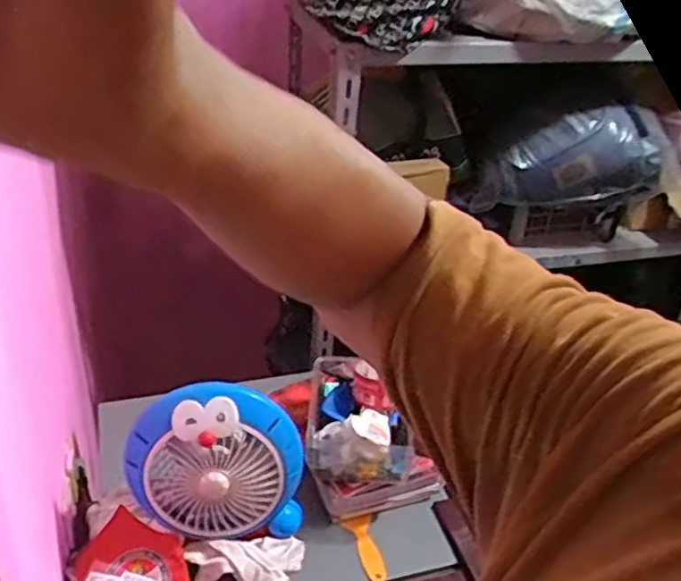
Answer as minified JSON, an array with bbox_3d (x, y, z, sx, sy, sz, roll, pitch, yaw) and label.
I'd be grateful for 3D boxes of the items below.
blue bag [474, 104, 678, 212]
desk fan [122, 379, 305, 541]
[{"bbox_3d":[0.542,-0.300,1.591,0.448,0.198,0.175,-9,37,-17],"label":"blue bag"},{"bbox_3d":[-0.174,0.242,0.979,0.238,0.238,0.082,-1,22,-6],"label":"desk fan"}]

